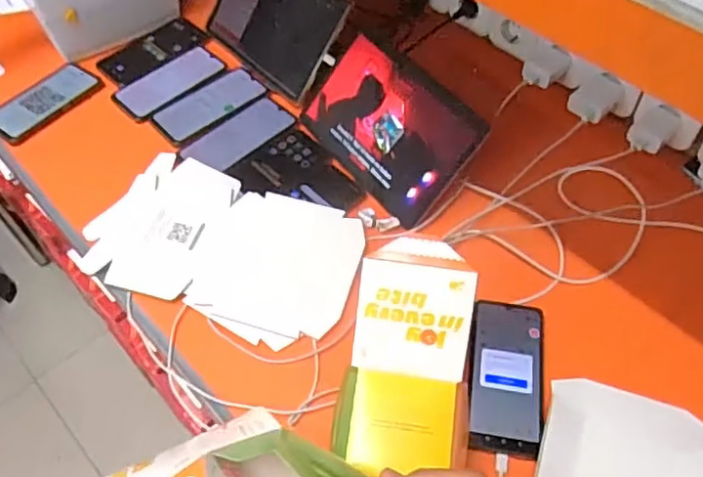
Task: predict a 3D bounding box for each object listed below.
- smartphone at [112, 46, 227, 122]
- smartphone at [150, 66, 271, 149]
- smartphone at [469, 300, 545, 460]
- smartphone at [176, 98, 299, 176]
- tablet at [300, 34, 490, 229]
[{"bbox_3d":[-0.282,-0.243,0.951,0.084,0.007,0.169,38,64,24],"label":"smartphone"},{"bbox_3d":[-0.212,-0.199,0.912,0.168,0.007,0.085,-39,63,-23],"label":"smartphone"},{"bbox_3d":[0.167,0.144,0.658,0.077,0.005,0.171,8,55,7],"label":"smartphone"},{"bbox_3d":[-0.156,-0.143,0.872,0.085,0.008,0.165,36,63,23],"label":"smartphone"},{"bbox_3d":[0.045,-0.154,0.808,0.016,0.164,0.255,3,39,-51],"label":"tablet"}]

